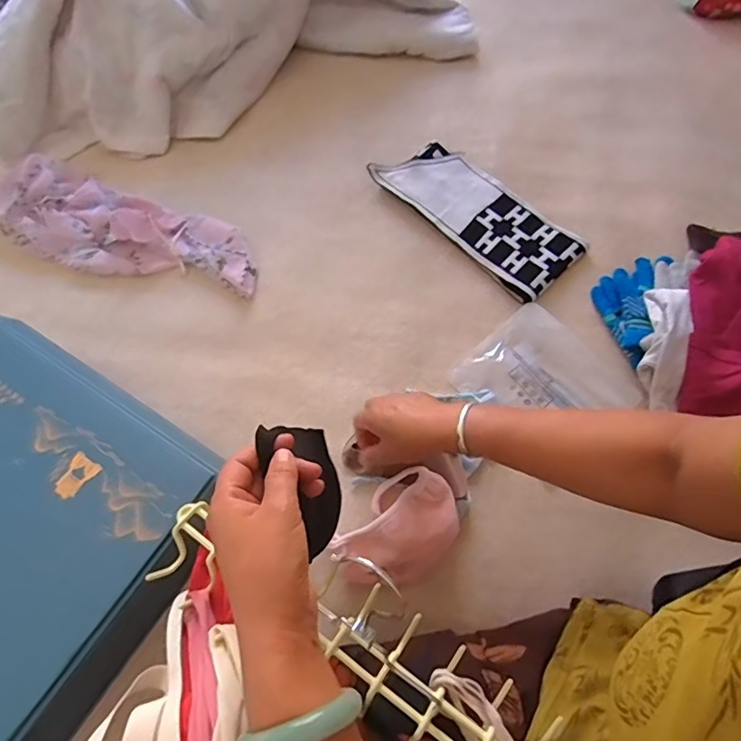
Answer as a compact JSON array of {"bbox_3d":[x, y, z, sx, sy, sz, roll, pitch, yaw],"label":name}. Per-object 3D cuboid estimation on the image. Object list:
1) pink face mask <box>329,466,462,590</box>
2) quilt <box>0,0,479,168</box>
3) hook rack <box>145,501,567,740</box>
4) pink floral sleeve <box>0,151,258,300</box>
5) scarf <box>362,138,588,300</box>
[{"bbox_3d":[0.039,0.164,0.534,0.095,0.079,0.135,39,73,17],"label":"pink face mask"},{"bbox_3d":[-0.258,-0.553,0.796,0.804,0.184,0.288,-22,67,-7],"label":"quilt"},{"bbox_3d":[-0.006,0.209,0.376,0.350,0.055,0.094,29,70,18],"label":"hook rack"},{"bbox_3d":[-0.349,-0.198,0.726,0.429,0.040,0.141,20,68,10],"label":"pink floral sleeve"},{"bbox_3d":[0.148,-0.222,0.729,0.123,0.017,0.291,-41,71,-15],"label":"scarf"}]

